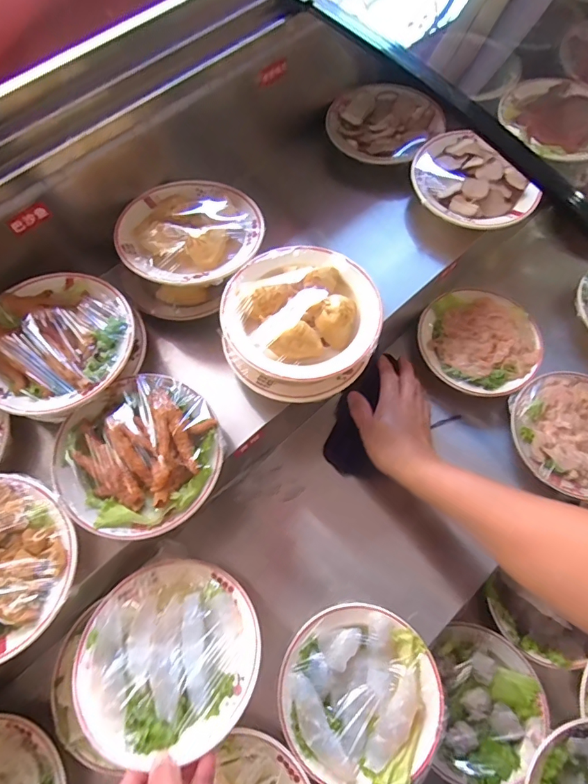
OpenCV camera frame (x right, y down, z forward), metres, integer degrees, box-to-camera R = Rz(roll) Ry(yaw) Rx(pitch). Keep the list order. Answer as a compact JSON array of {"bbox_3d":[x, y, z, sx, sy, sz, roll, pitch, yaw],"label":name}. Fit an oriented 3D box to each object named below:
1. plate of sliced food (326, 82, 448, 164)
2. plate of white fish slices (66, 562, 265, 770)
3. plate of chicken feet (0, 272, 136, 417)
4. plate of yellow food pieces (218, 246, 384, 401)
[{"bbox_3d":[0.118,-0.364,0.608,0.147,0.023,0.136,0,66,1],"label":"plate of sliced food"},{"bbox_3d":[-0.108,0.228,0.394,0.146,0.030,0.146,3,52,-4],"label":"plate of white fish slices"},{"bbox_3d":[-0.229,-0.046,0.437,0.146,0.045,0.143,-34,70,-13],"label":"plate of chicken feet"},{"bbox_3d":[0.007,-0.075,0.443,0.148,0.059,0.147,0,66,1],"label":"plate of yellow food pieces"}]

